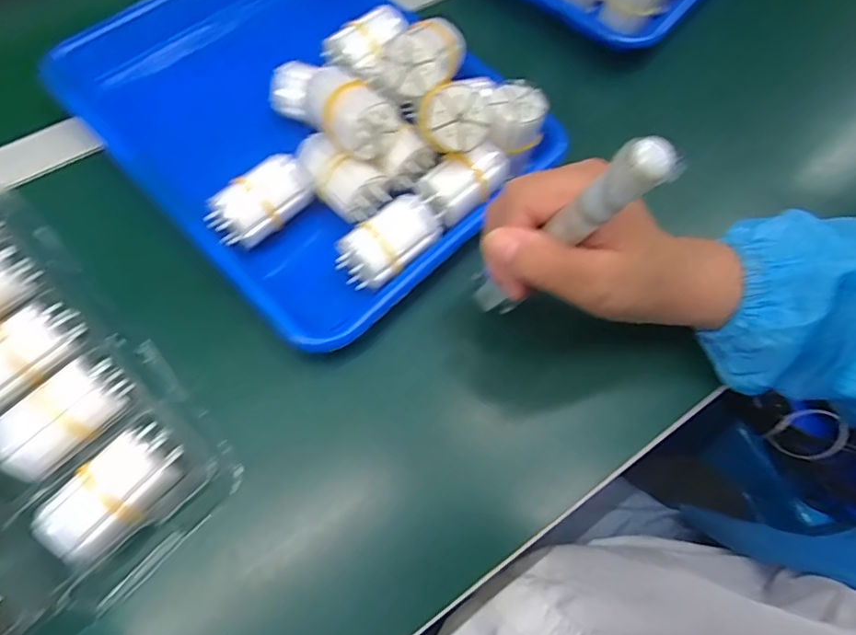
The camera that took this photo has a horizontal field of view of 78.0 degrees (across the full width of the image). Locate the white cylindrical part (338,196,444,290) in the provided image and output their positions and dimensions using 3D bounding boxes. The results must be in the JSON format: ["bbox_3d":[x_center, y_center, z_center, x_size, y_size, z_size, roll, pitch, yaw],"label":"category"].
[{"bbox_3d":[-0.025,-0.048,0.335,0.034,0.030,0.066,42,71,16],"label":"white cylindrical part"}]

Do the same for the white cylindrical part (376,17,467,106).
[{"bbox_3d":[-0.004,-0.174,0.354,0.043,0.039,0.058,-12,33,28],"label":"white cylindrical part"}]

